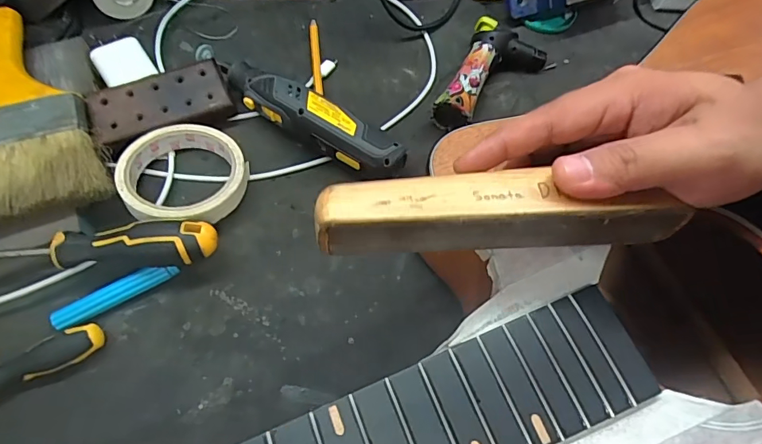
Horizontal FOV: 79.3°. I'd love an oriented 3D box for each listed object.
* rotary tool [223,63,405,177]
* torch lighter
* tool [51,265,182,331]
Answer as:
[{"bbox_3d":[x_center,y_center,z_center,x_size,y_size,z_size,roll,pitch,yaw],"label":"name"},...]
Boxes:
[{"bbox_3d":[-0.060,-0.086,0.395,0.176,0.038,0.035,32,67,13],"label":"rotary tool"},{"bbox_3d":[0.103,-0.131,0.425,0.071,0.037,0.118,22,65,9],"label":"torch lighter"},{"bbox_3d":[-0.193,0.053,0.338,0.086,0.014,0.015,-28,68,-15],"label":"tool"}]

